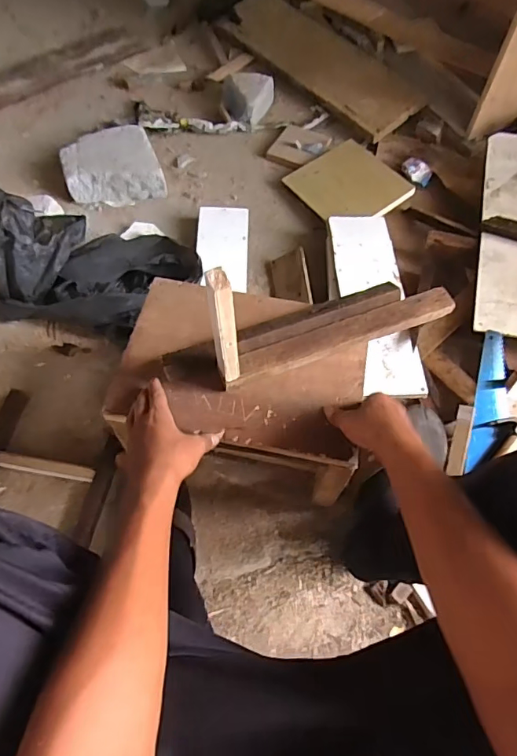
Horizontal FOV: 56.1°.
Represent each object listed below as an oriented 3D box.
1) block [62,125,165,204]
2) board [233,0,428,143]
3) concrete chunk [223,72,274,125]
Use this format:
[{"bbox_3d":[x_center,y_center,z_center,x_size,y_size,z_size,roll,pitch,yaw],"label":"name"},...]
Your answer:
[{"bbox_3d":[-0.326,-0.469,1.082,0.201,0.066,0.184,-16,65,-9],"label":"block"},{"bbox_3d":[0.157,-0.851,1.289,0.185,0.019,0.645,-39,68,-5],"label":"board"},{"bbox_3d":[-0.028,-0.685,1.195,0.128,0.054,0.115,2,63,0],"label":"concrete chunk"}]

